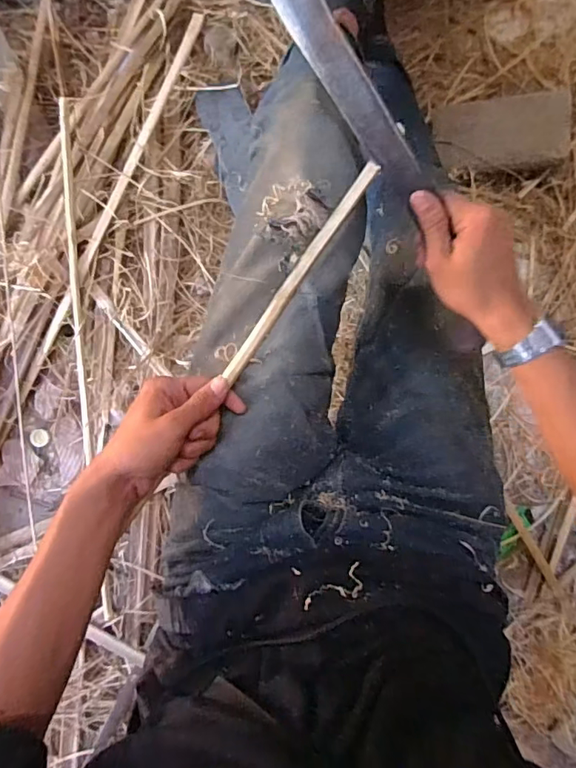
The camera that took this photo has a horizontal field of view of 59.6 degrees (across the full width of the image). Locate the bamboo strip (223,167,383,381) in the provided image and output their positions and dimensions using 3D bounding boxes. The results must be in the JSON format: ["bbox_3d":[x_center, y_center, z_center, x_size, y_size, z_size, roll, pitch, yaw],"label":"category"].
[{"bbox_3d":[0.011,-0.100,0.454,0.013,0.007,0.228,35,95,4],"label":"bamboo strip"}]

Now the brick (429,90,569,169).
[{"bbox_3d":[0.339,-0.401,0.802,0.199,0.048,0.108,0,89,4],"label":"brick"}]

